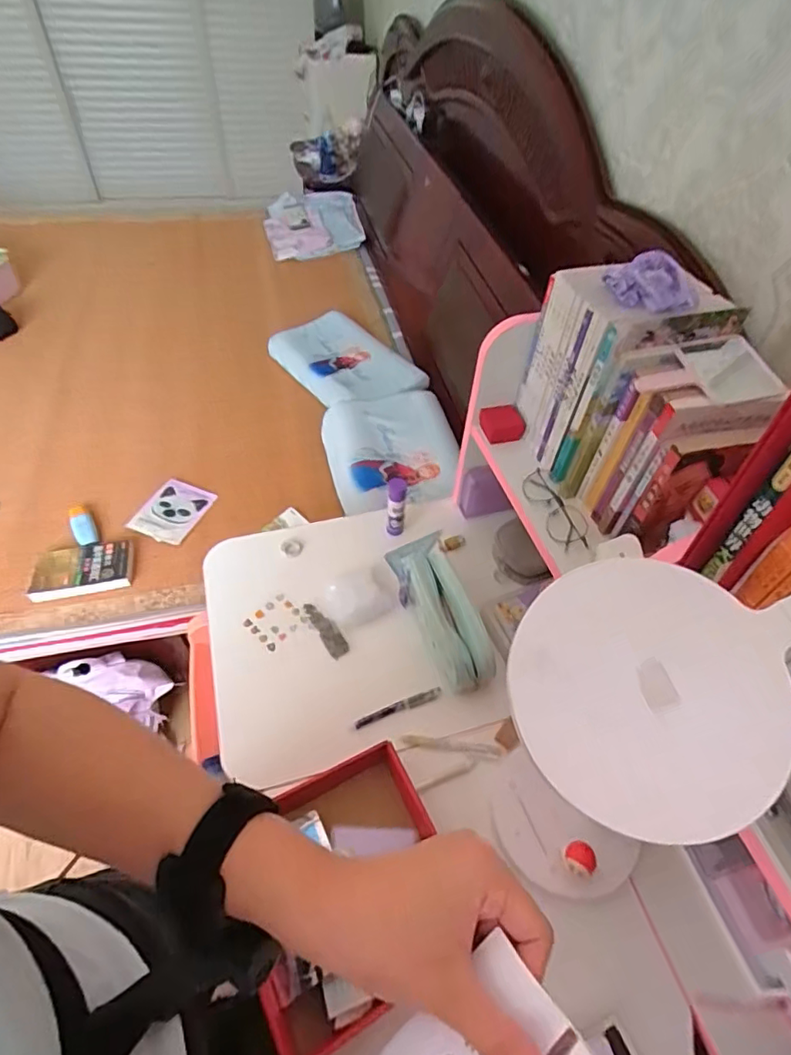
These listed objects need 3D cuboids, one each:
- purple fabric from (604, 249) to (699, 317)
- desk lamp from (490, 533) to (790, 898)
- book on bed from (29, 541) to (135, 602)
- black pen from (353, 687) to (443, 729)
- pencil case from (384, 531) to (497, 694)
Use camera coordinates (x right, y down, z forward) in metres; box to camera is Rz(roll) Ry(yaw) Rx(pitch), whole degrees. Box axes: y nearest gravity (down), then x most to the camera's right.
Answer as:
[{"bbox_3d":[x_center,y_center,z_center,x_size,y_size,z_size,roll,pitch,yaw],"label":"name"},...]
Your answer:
[{"bbox_3d":[0.285,-0.270,0.606,0.092,0.049,0.048,14,51,7],"label":"purple fabric"},{"bbox_3d":[0.164,0.213,0.471,0.192,0.439,0.147,-6,51,-9],"label":"desk lamp"},{"bbox_3d":[-0.600,0.077,1.049,0.174,0.026,0.121,-9,52,-11],"label":"book on bed"},{"bbox_3d":[0.005,0.243,0.738,0.124,0.007,0.014,-16,54,-16],"label":"black pen"},{"bbox_3d":[0.061,0.107,0.822,0.093,0.085,0.283,-10,52,-12],"label":"pencil case"}]

